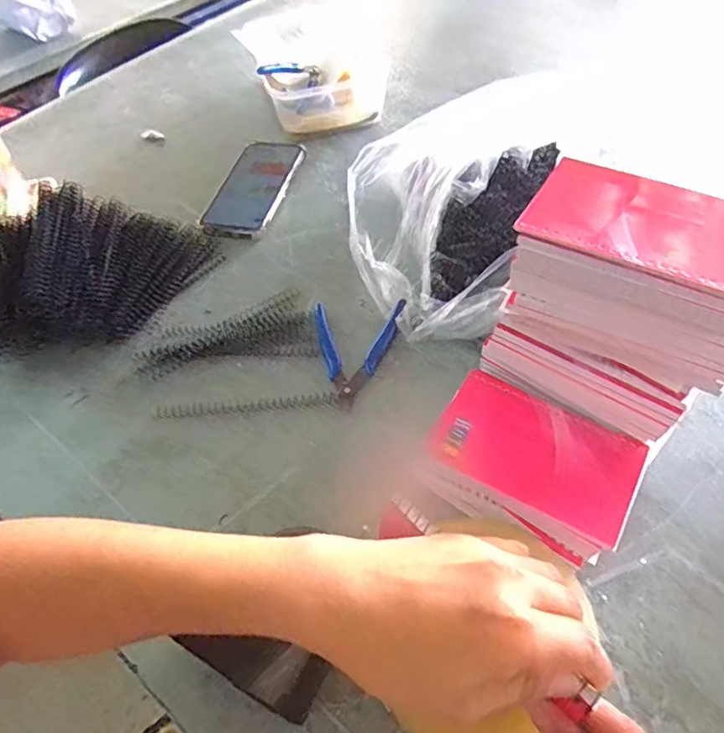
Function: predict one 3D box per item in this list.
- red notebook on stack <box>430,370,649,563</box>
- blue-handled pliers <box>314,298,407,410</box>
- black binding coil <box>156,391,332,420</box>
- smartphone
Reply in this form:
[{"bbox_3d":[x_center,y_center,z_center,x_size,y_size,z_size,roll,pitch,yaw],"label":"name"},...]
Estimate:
[{"bbox_3d":[0.114,0.059,0.374,0.129,0.013,0.088,25,60,21],"label":"red notebook on stack"},{"bbox_3d":[-0.006,-0.015,0.509,0.084,0.008,0.116,0,54,5],"label":"blue-handled pliers"},{"bbox_3d":[-0.101,0.035,0.490,0.154,0.007,0.014,-6,53,1],"label":"black binding coil"},{"bbox_3d":[-0.127,-0.219,0.674,0.081,0.012,0.185,12,56,13],"label":"smartphone"}]

